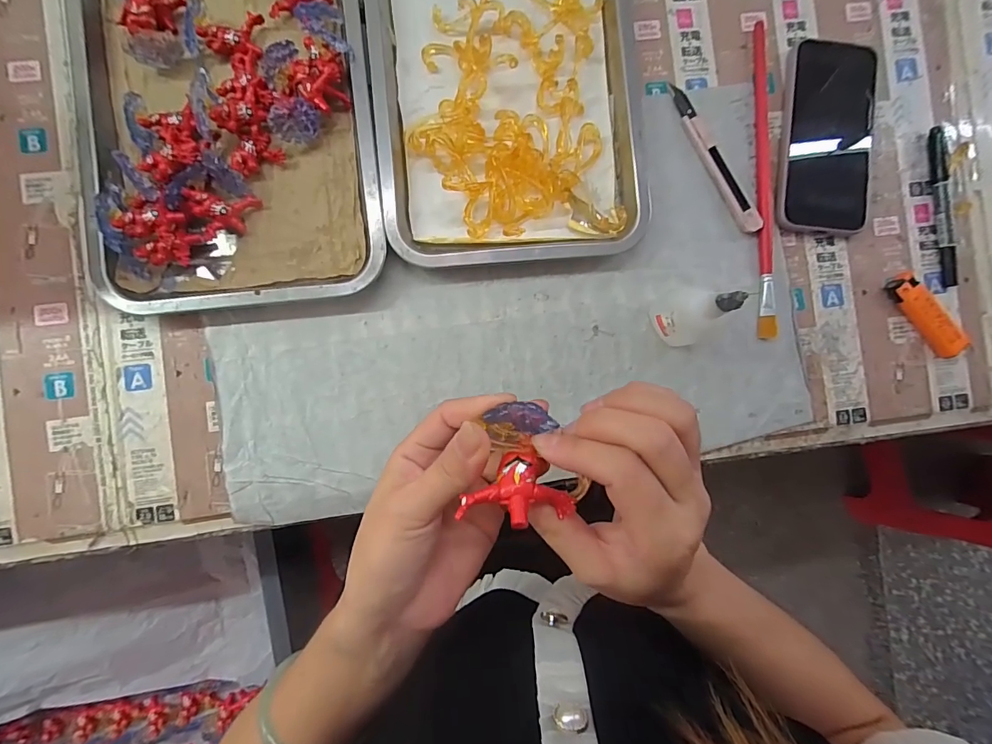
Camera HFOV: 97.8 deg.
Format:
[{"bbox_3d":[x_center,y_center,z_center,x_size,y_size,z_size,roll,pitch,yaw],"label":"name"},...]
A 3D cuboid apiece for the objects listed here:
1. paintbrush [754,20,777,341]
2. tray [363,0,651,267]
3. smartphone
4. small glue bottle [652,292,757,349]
[{"bbox_3d":[0.229,-0.163,0.368,0.015,0.009,0.267,1,88,-4],"label":"paintbrush"},{"bbox_3d":[0.009,-0.249,0.349,0.211,0.026,0.318,-6,88,-4],"label":"tray"},{"bbox_3d":[0.289,-0.204,0.371,0.087,0.011,0.167,6,88,-4],"label":"smartphone"},{"bbox_3d":[0.151,-0.040,0.317,0.028,0.100,0.039,-20,90,-4],"label":"small glue bottle"}]

